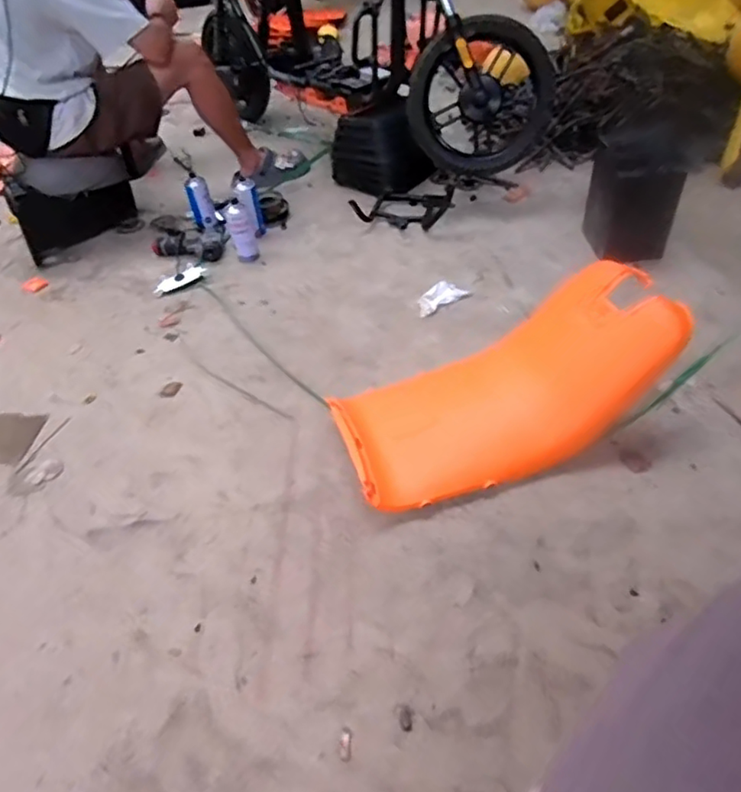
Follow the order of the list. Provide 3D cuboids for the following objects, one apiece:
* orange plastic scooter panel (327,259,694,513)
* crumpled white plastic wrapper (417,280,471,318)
[{"bbox_3d":[0.277,-0.002,1.140,0.665,0.219,0.257,-27,46,-2],"label":"orange plastic scooter panel"},{"bbox_3d":[0.170,-0.243,1.501,0.146,0.016,0.085,-34,51,-26],"label":"crumpled white plastic wrapper"}]

